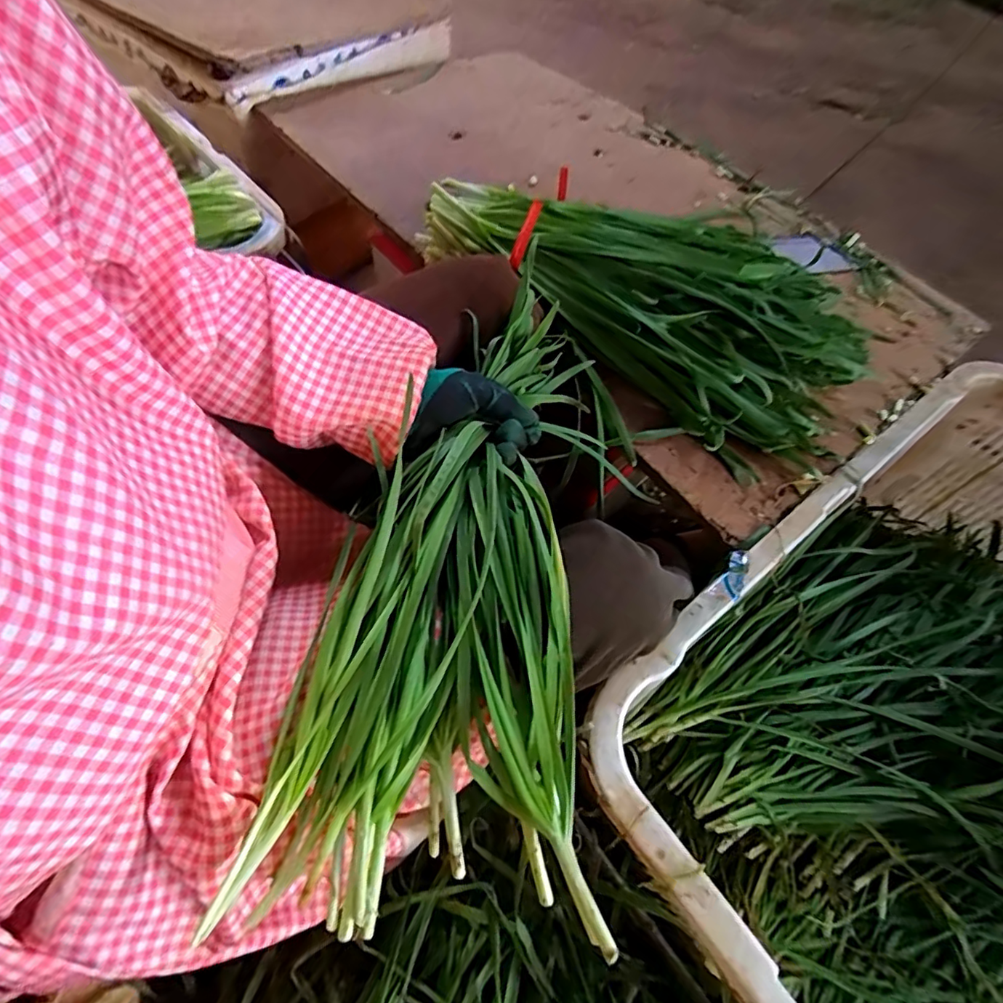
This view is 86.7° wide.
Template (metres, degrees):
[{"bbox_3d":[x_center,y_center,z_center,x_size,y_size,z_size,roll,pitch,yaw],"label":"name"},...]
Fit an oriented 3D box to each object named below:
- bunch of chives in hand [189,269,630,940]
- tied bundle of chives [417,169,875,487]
[{"bbox_3d":[-0.007,0.028,0.365,0.180,0.065,0.435,12,64,3],"label":"bunch of chives in hand"},{"bbox_3d":[0.165,-0.238,0.555,0.446,0.099,0.334,35,63,16],"label":"tied bundle of chives"}]

